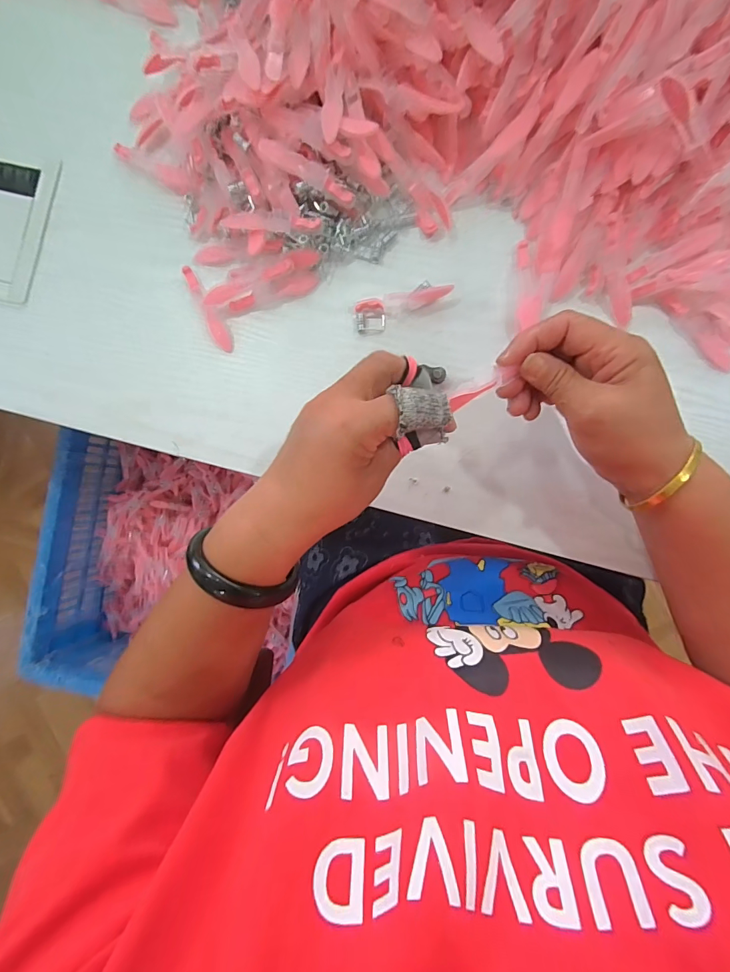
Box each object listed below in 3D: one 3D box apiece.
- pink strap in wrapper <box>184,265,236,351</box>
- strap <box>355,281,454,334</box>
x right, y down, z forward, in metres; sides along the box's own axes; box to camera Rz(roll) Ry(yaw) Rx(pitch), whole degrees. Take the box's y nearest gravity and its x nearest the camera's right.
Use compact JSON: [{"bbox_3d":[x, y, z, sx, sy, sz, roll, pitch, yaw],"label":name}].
[{"bbox_3d":[-0.132,-0.149,0.345,0.015,0.005,0.080,-29,86,4],"label":"pink strap in wrapper"},{"bbox_3d":[0.030,-0.146,0.327,0.077,0.013,0.022,-18,87,4],"label":"strap"}]

